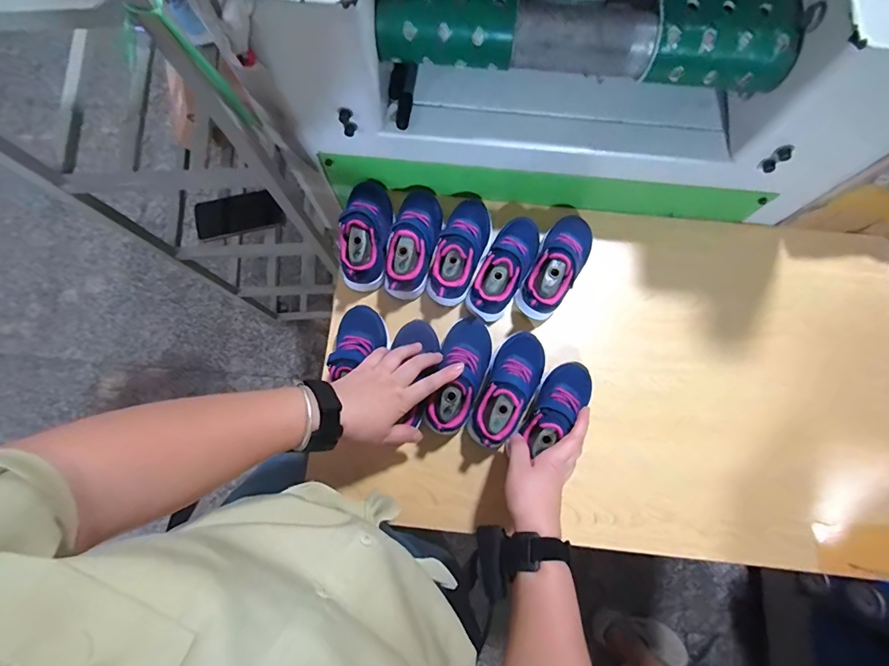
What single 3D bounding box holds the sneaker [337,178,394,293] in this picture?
[{"bbox_3d":[-0.108,-0.149,0.591,0.063,0.073,0.169,4,78,1],"label":"sneaker"}]

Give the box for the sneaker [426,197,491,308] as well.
[{"bbox_3d":[0.023,-0.117,0.590,0.067,0.074,0.160,23,79,5],"label":"sneaker"}]

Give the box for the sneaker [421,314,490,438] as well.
[{"bbox_3d":[0.020,0.055,0.558,0.064,0.094,0.150,18,67,4],"label":"sneaker"}]

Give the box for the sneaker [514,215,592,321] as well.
[{"bbox_3d":[0.158,-0.097,0.581,0.066,0.071,0.160,29,80,6],"label":"sneaker"}]

